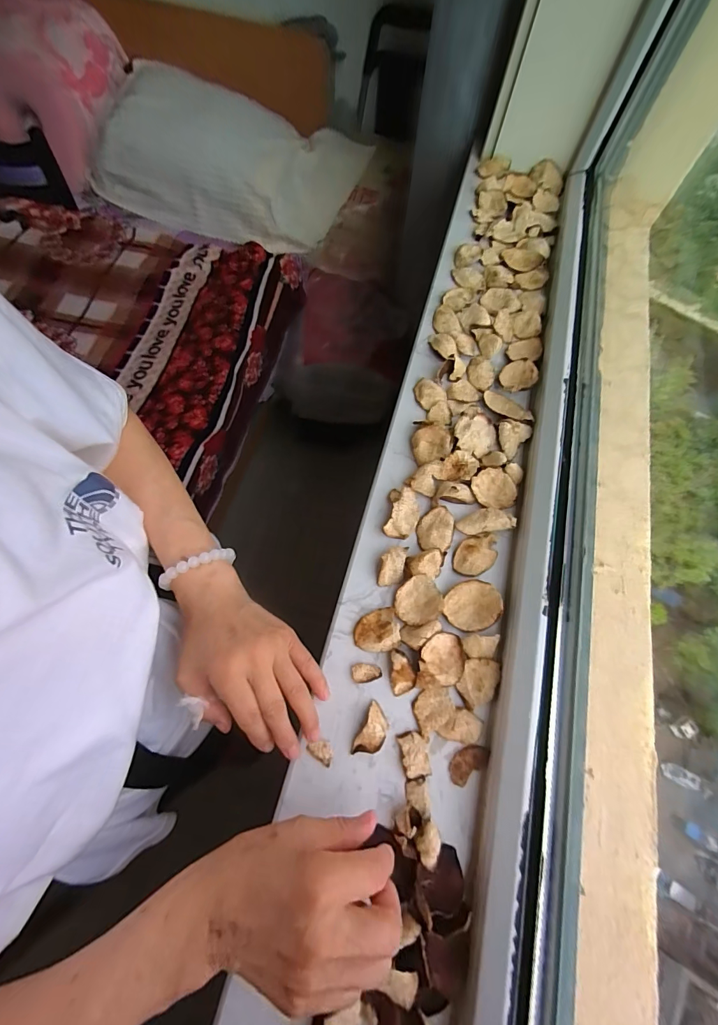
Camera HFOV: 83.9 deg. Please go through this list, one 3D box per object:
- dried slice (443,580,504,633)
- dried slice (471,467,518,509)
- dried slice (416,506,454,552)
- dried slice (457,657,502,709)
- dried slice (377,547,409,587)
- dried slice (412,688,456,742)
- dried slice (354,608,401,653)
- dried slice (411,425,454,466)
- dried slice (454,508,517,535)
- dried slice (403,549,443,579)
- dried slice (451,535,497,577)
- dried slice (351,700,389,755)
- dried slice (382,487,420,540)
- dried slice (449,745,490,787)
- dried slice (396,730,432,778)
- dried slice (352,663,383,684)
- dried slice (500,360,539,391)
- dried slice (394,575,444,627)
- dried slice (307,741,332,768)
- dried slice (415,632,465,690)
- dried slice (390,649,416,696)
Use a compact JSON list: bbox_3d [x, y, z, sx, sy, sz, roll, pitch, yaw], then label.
[{"bbox_3d":[0.105,0.086,0.369,0.049,0.013,0.043,5,67,0],"label":"dried slice"},{"bbox_3d":[0.143,-0.024,0.423,0.046,0.017,0.042,1,67,-2],"label":"dried slice"},{"bbox_3d":[0.077,0.016,0.402,0.035,0.006,0.048,8,67,1],"label":"dried slice"},{"bbox_3d":[0.104,0.148,0.349,0.031,0.005,0.044,27,69,9],"label":"dried slice"},{"bbox_3d":[0.033,0.052,0.384,0.023,0.013,0.038,12,67,3],"label":"dried slice"},{"bbox_3d":[0.065,0.169,0.339,0.034,0.004,0.033,-19,69,-10],"label":"dried slice"},{"bbox_3d":[0.016,0.107,0.361,0.040,0.011,0.036,-7,67,-5],"label":"dried slice"},{"bbox_3d":[0.079,-0.072,0.436,0.044,0.013,0.048,1,67,-2],"label":"dried slice"},{"bbox_3d":[0.127,0.009,0.405,0.057,0.013,0.024,-6,67,-5],"label":"dried slice"},{"bbox_3d":[0.062,0.049,0.383,0.037,0.010,0.026,-2,67,-3],"label":"dried slice"},{"bbox_3d":[0.118,0.041,0.398,0.054,0.005,0.033,-37,73,-16],"label":"dried slice"},{"bbox_3d":[0.012,0.183,0.332,0.022,0.006,0.040,26,69,9],"label":"dried slice"},{"bbox_3d":[0.045,0.000,0.405,0.032,0.015,0.052,11,67,2],"label":"dried slice"},{"bbox_3d":[0.090,0.205,0.327,0.037,0.004,0.021,-26,70,-12],"label":"dried slice"},{"bbox_3d":[0.046,0.198,0.327,0.022,0.007,0.033,-13,68,-7],"label":"dried slice"},{"bbox_3d":[0.007,0.141,0.349,0.026,0.004,0.015,8,67,1],"label":"dried slice"},{"bbox_3d":[0.192,-0.164,0.483,0.043,0.010,0.041,-2,74,8],"label":"dried slice"},{"bbox_3d":[0.054,0.083,0.368,0.041,0.010,0.041,1,67,-2],"label":"dried slice"},{"bbox_3d":[-0.030,0.194,0.325,0.022,0.004,0.014,34,70,12],"label":"dried slice"},{"bbox_3d":[0.073,0.129,0.348,0.041,0.015,0.046,6,67,0],"label":"dried slice"},{"bbox_3d":[0.039,0.139,0.348,0.021,0.010,0.036,1,67,-2],"label":"dried slice"}]

